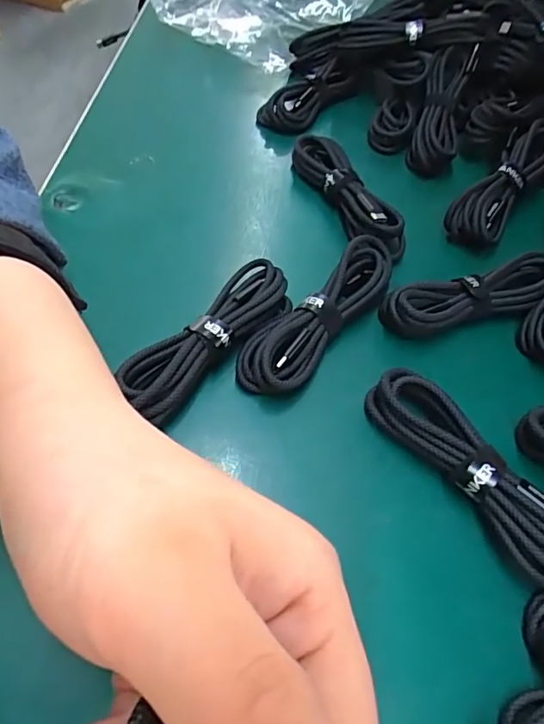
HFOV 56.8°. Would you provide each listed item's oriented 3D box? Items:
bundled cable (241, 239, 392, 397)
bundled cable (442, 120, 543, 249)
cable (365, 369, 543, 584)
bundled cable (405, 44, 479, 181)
[{"bbox_3d":[0.025,-0.022,0.268,0.029,0.032,0.116,37,60,19],"label":"bundled cable"},{"bbox_3d":[0.159,-0.120,0.336,0.032,0.025,0.107,37,72,19],"label":"bundled cable"},{"bbox_3d":[0.088,0.049,0.223,0.026,0.027,0.111,-31,63,-24],"label":"cable"},{"bbox_3d":[0.129,-0.194,0.379,0.033,0.024,0.114,15,72,5],"label":"bundled cable"}]

